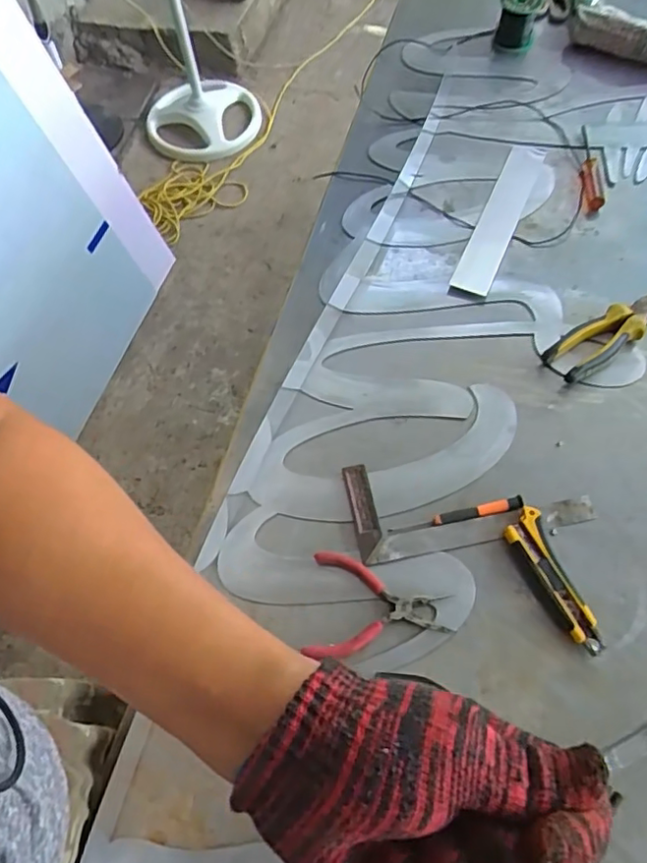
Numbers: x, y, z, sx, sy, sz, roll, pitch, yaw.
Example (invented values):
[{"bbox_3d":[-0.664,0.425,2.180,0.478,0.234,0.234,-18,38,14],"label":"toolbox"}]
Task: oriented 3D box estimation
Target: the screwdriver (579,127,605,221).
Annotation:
[{"bbox_3d":[0.405,-0.406,0.902,0.025,0.023,0.196,5,62,5],"label":"screwdriver"}]

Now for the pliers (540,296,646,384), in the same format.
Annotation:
[{"bbox_3d":[0.352,-0.123,0.726,0.181,0.024,0.053,-32,65,-14],"label":"pliers"}]

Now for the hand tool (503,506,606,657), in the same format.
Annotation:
[{"bbox_3d":[0.228,0.149,0.594,0.038,0.021,0.146,-19,62,-7],"label":"hand tool"}]

